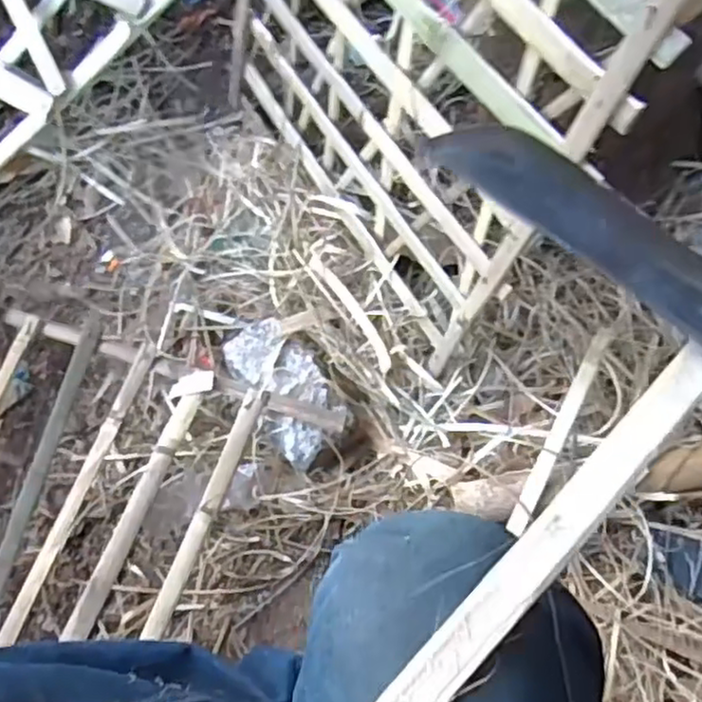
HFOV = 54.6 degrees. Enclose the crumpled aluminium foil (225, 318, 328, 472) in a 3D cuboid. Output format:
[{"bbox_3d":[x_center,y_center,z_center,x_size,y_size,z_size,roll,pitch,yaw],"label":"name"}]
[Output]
[{"bbox_3d":[-0.068,0.039,0.734,0.080,0.026,0.164,-30,68,-11],"label":"crumpled aluminium foil"}]

